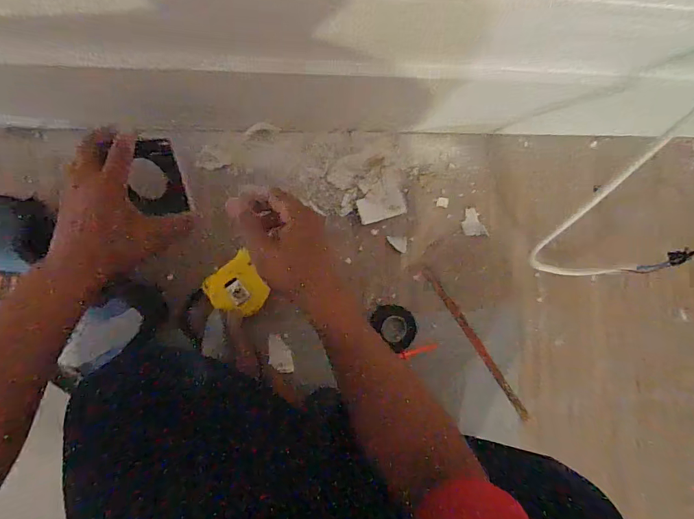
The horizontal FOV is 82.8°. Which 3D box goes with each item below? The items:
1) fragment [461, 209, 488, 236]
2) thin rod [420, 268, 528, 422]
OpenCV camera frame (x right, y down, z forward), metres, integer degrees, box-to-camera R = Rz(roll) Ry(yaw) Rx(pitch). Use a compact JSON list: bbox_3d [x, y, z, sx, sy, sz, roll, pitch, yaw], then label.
[{"bbox_3d":[0.194,-0.055,0.610,0.031,0.004,0.048,-26,95,-8],"label":"fragment"},{"bbox_3d":[0.204,0.133,0.615,0.017,0.008,0.290,-36,96,-7],"label":"thin rod"}]

